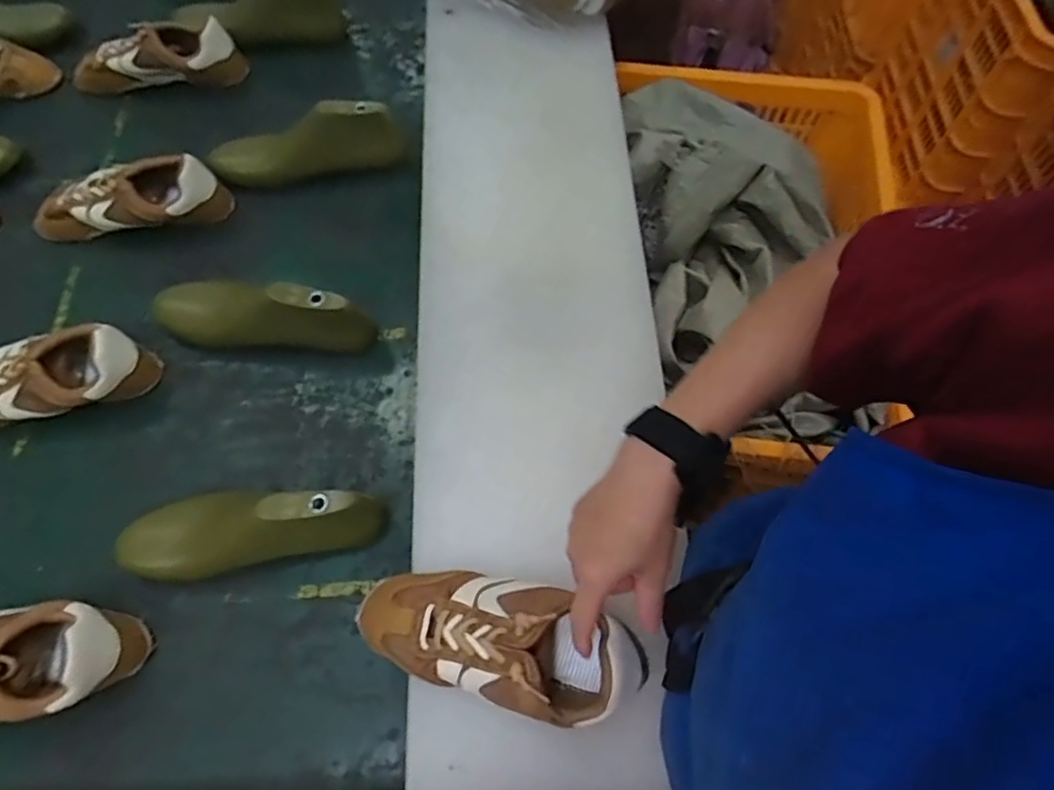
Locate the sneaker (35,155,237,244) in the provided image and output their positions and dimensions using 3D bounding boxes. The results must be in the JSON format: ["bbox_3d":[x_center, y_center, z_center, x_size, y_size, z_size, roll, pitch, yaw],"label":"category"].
[{"bbox_3d":[-0.475,-0.231,0.744,0.218,0.069,0.079,-2,65,2],"label":"sneaker"}]

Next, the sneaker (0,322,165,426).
[{"bbox_3d":[-0.506,-0.016,0.651,0.231,0.071,0.094,-12,65,-3],"label":"sneaker"}]

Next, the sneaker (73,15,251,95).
[{"bbox_3d":[-0.516,-0.460,0.859,0.240,0.067,0.067,-4,66,-1],"label":"sneaker"}]

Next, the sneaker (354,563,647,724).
[{"bbox_3d":[-0.027,0.189,0.495,0.213,0.079,0.088,12,66,13],"label":"sneaker"}]

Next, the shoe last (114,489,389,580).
[{"bbox_3d":[-0.259,0.115,0.574,0.238,0.092,0.072,-10,65,-1],"label":"shoe last"}]

